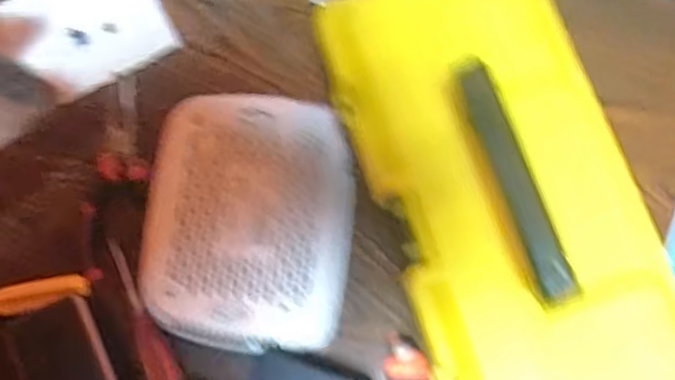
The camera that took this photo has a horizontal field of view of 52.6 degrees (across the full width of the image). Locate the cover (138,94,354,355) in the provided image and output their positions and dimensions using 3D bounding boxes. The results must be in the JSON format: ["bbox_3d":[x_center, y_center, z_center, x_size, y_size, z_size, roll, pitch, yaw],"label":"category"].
[{"bbox_3d":[-0.059,0.022,0.472,0.132,0.040,0.170,6,75,3],"label":"cover"}]

